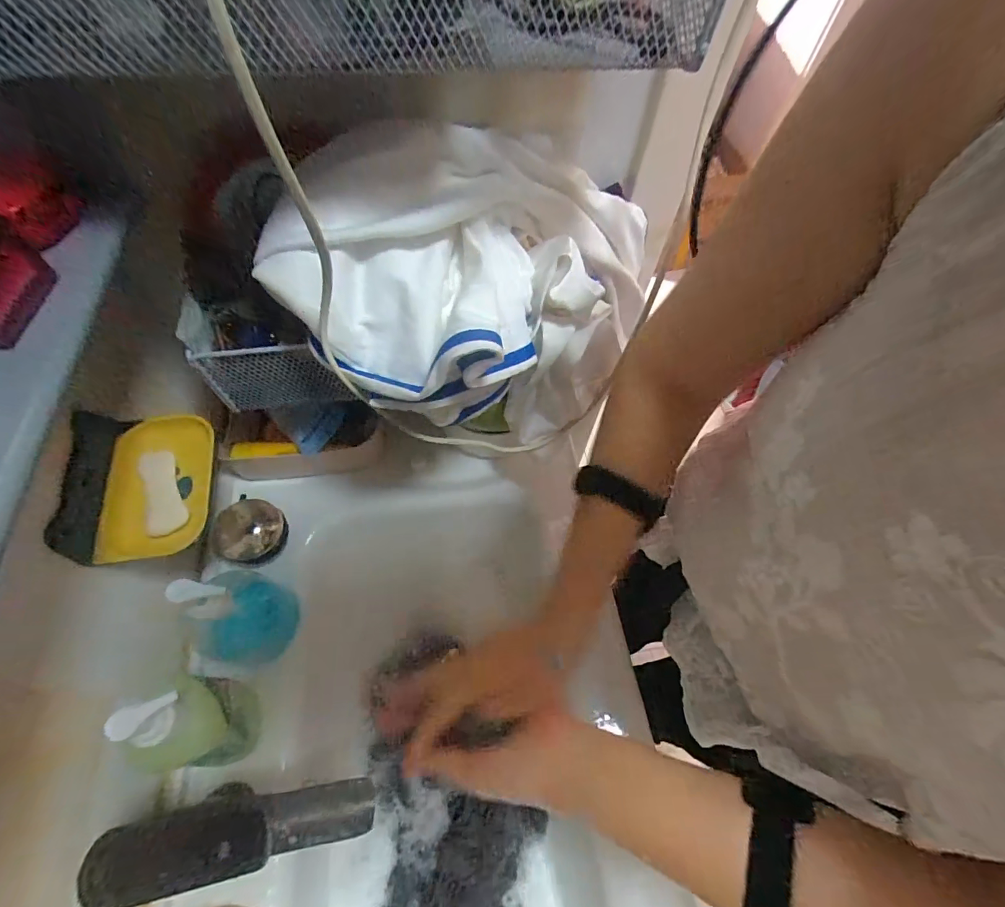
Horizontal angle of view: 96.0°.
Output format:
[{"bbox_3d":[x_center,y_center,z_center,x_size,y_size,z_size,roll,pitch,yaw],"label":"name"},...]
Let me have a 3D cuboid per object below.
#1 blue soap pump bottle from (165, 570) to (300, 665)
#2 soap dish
[{"bbox_3d":[-0.268,0.156,0.445,0.063,0.187,0.085,20,62,8],"label":"blue soap pump bottle"},{"bbox_3d":[-0.324,0.025,0.404,0.102,0.045,0.136,-5,61,-6],"label":"soap dish"}]

